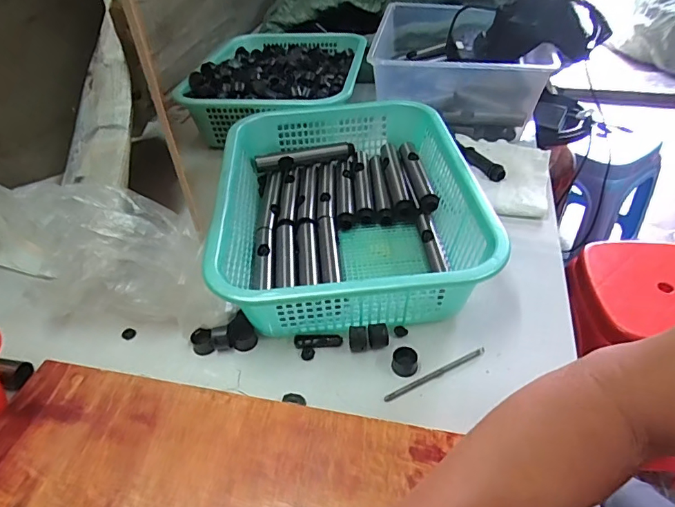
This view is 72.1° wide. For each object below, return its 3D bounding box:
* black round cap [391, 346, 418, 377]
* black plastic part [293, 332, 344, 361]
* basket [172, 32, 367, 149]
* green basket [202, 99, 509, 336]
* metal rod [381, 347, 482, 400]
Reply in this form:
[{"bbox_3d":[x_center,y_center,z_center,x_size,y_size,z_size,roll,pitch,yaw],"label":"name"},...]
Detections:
[{"bbox_3d":[0.068,0.108,0.465,0.025,0.012,0.026,-1,42,1],"label":"black round cap"},{"bbox_3d":[-0.020,0.097,0.492,0.050,0.010,0.027,-8,43,-5],"label":"black plastic part"},{"bbox_3d":[-0.109,-0.341,0.883,0.313,0.098,0.386,4,43,7],"label":"basket"},{"bbox_3d":[0.009,-0.070,0.579,0.298,0.103,0.379,-4,42,-2],"label":"green basket"},{"bbox_3d":[0.099,0.118,0.459,0.117,0.006,0.008,-20,45,-18],"label":"metal rod"}]

